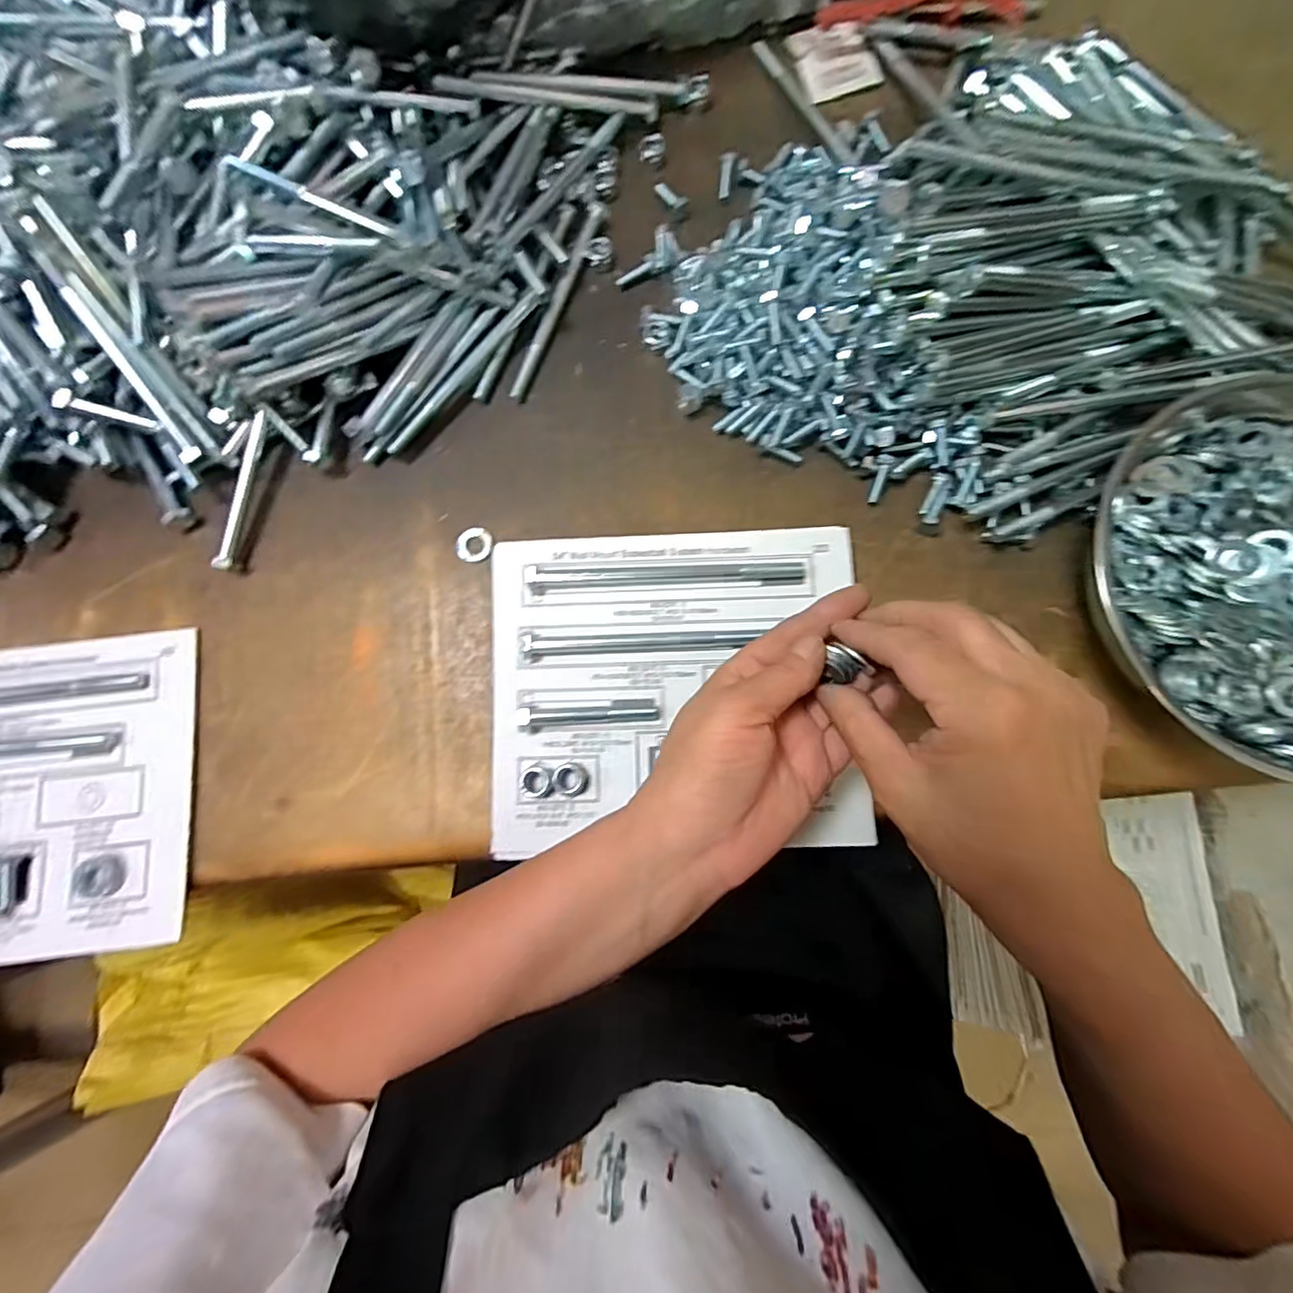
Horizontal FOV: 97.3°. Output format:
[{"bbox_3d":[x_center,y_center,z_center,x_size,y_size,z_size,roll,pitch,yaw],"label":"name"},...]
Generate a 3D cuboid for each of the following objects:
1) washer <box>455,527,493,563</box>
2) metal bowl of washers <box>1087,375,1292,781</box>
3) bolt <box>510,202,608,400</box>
[{"bbox_3d":[-0.115,-0.069,0.381,0.024,0.004,0.024,0,82,2],"label":"washer"},{"bbox_3d":[0.354,-0.041,0.322,0.211,0.062,0.215,0,82,2],"label":"metal bowl of washers"},{"bbox_3d":[-0.062,-0.244,0.400,0.011,0.011,0.153,22,83,5],"label":"bolt"}]

